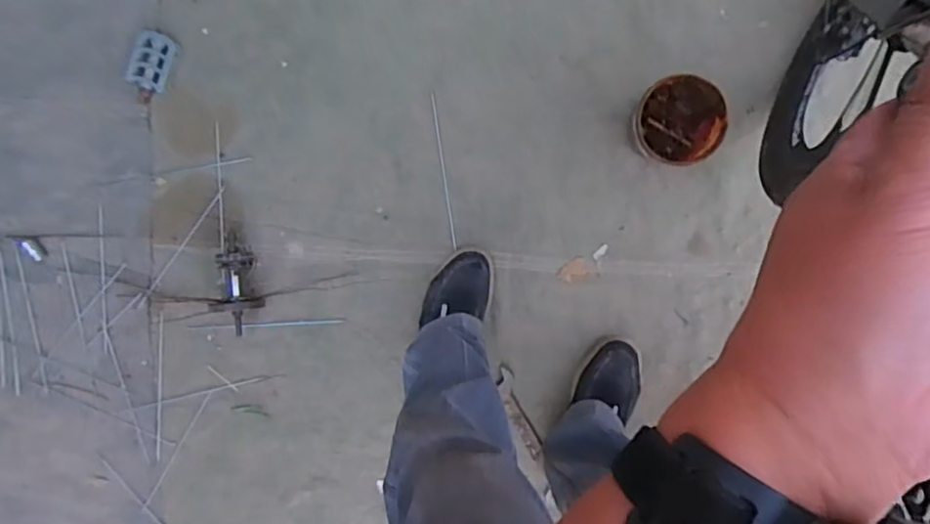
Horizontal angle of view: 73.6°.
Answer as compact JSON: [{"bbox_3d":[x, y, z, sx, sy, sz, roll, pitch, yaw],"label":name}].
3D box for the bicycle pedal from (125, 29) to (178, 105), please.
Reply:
[{"bbox_3d":[-0.476,-0.295,0.946,0.051,0.034,0.105,19,98,2],"label":"bicycle pedal"}]

